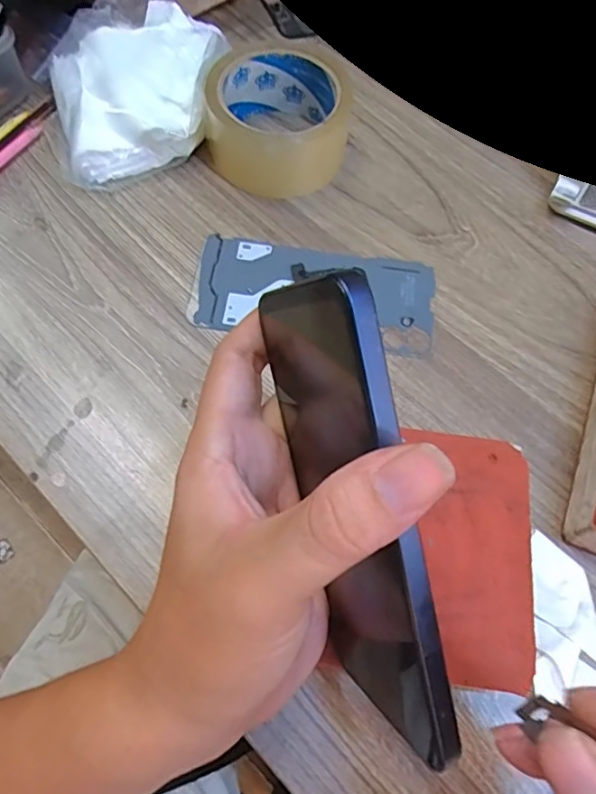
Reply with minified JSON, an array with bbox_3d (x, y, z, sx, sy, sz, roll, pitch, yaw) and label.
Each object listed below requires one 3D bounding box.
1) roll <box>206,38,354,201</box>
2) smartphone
[{"bbox_3d":[-0.012,-0.191,0.392,0.094,0.049,0.092,1,67,-3],"label":"roll"},{"bbox_3d":[0.019,0.044,0.201,0.014,0.083,0.169,-15,101,-15],"label":"smartphone"}]

